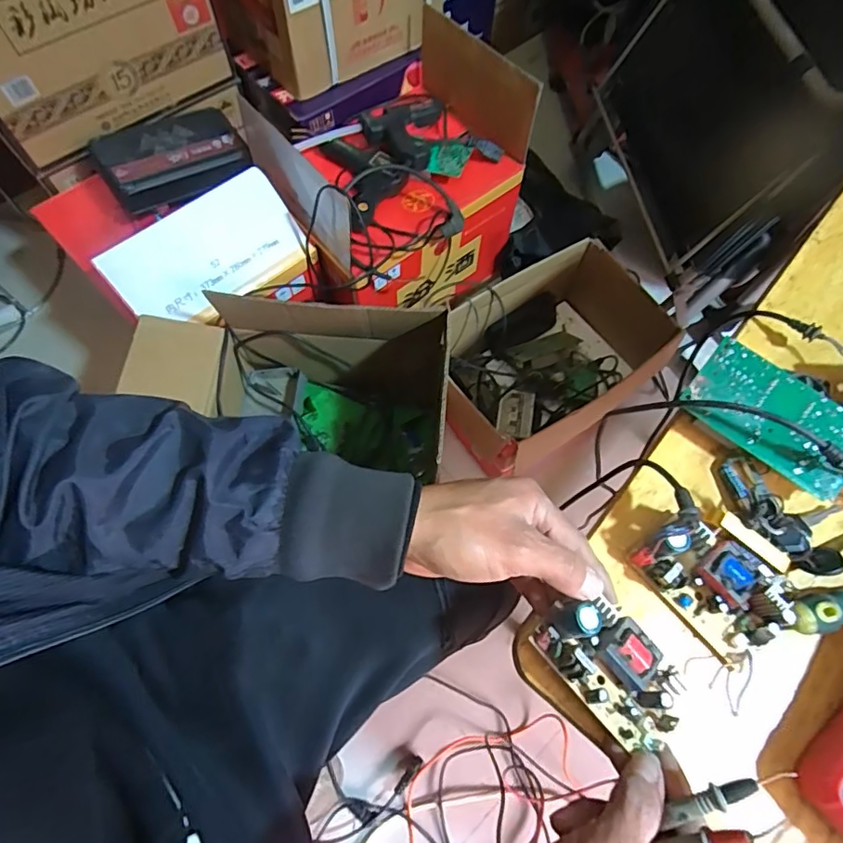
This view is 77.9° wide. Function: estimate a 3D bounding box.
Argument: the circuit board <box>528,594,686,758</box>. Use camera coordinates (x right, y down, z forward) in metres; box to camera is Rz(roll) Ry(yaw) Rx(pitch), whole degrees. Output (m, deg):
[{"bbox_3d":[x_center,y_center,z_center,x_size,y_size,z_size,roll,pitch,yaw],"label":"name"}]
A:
[{"bbox_3d":[0.119,0.150,0.318,0.056,0.037,0.092,-38,72,-16],"label":"circuit board"}]

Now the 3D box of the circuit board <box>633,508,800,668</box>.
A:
[{"bbox_3d":[0.210,0.102,0.355,0.089,0.039,0.099,-36,72,-15],"label":"circuit board"}]

